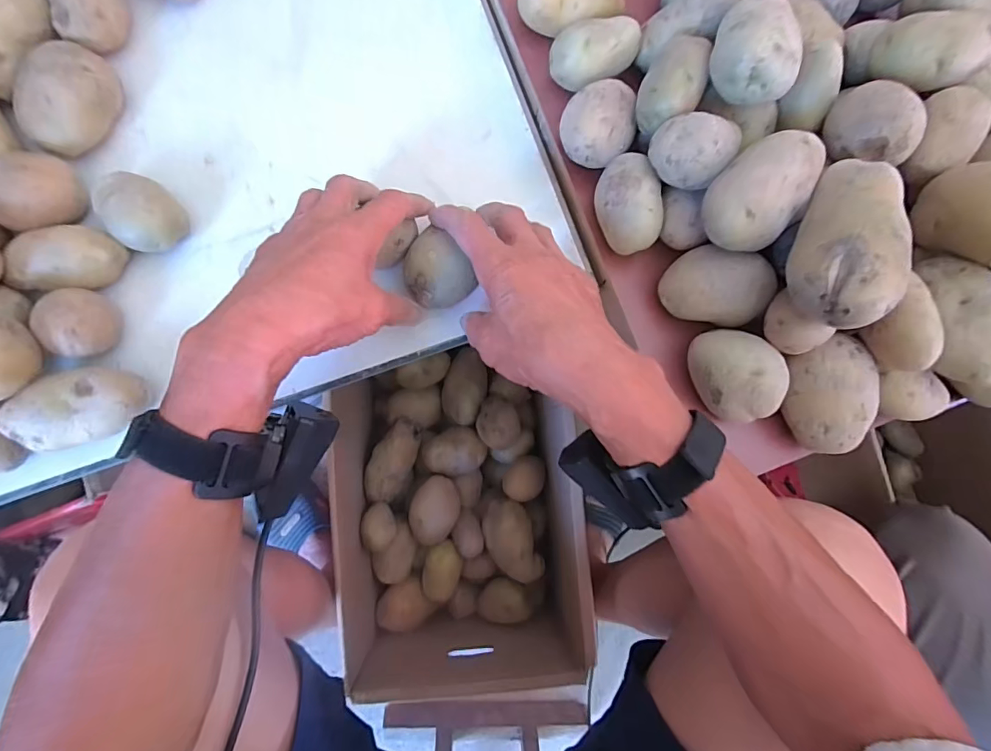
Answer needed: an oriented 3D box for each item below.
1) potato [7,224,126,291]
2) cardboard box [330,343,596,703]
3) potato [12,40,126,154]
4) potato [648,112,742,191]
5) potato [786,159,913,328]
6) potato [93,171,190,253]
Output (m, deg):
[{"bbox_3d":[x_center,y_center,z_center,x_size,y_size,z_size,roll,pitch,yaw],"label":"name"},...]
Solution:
[{"bbox_3d":[-0.319,-0.085,0.361,0.067,0.037,0.045,1,82,-4],"label":"potato"},{"bbox_3d":[-0.049,0.171,0.616,0.268,0.179,0.371,-6,83,-5],"label":"cardboard box"},{"bbox_3d":[-0.326,-0.211,0.368,0.045,0.056,0.076,36,81,1],"label":"potato"},{"bbox_3d":[0.138,-0.160,0.344,0.051,0.039,0.046,41,81,2],"label":"potato"},{"bbox_3d":[0.227,-0.085,0.300,0.052,0.042,0.111,26,81,-1],"label":"potato"},{"bbox_3d":[-0.271,-0.125,0.366,0.060,0.043,0.048,42,81,2],"label":"potato"}]

